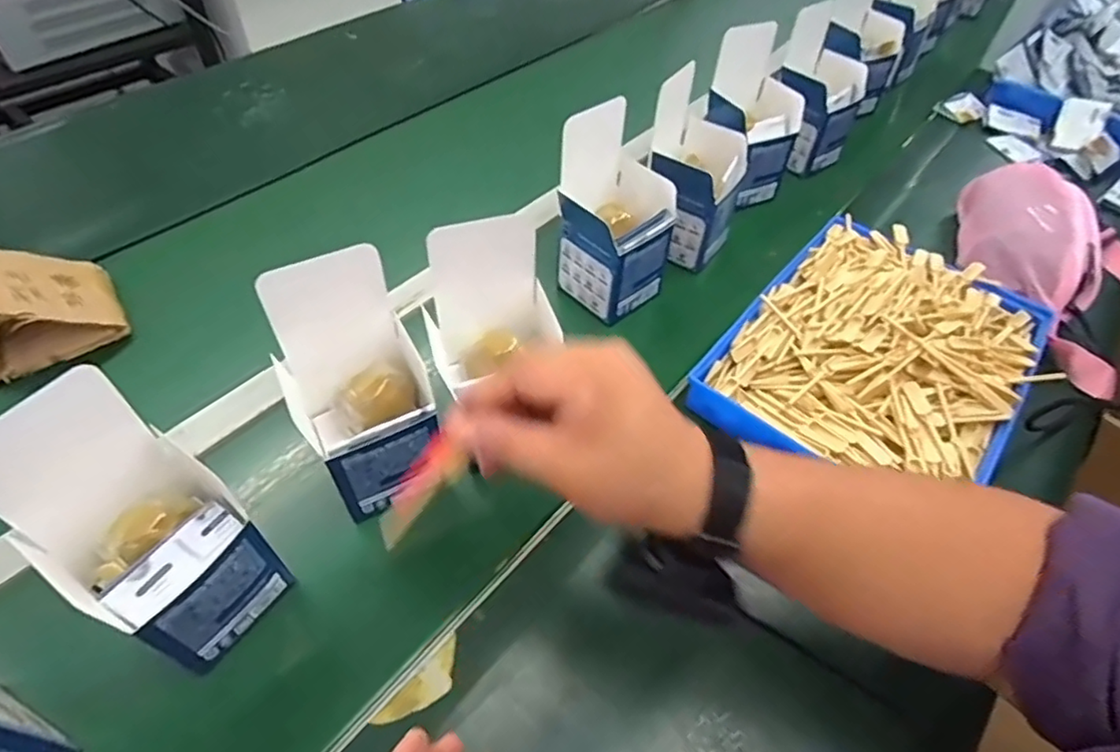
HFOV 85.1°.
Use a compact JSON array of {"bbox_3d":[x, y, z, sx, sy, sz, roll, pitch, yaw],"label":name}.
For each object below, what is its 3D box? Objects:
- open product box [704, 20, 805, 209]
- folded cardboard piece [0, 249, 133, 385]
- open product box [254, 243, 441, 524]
[{"bbox_3d":[0.230,-0.302,0.724,0.093,0.170,0.097,-20,55,-17],"label":"open product box"},{"bbox_3d":[-0.471,-0.064,0.544,0.114,0.075,0.084,-30,58,-23],"label":"folded cardboard piece"},{"bbox_3d":[-0.143,0.009,0.434,0.093,0.158,0.097,-22,55,-18],"label":"open product box"}]

